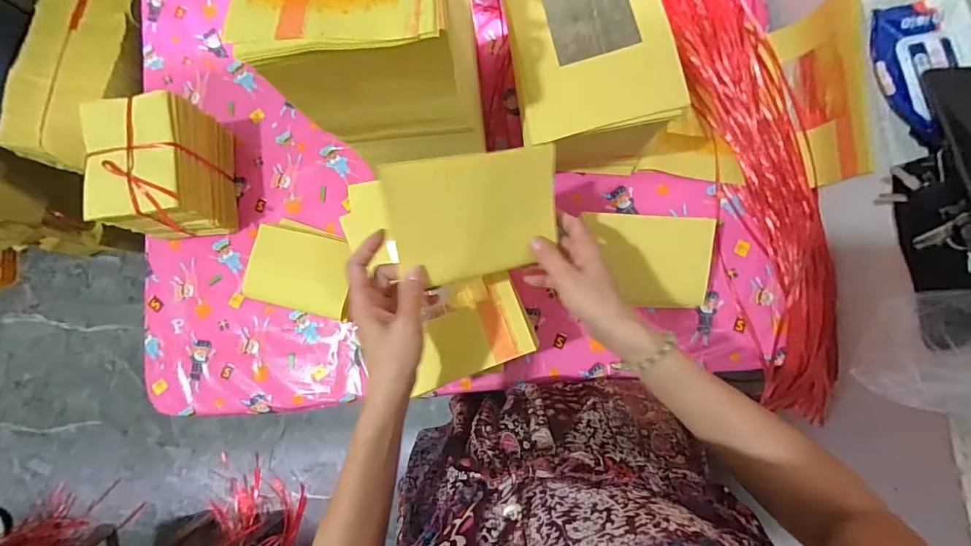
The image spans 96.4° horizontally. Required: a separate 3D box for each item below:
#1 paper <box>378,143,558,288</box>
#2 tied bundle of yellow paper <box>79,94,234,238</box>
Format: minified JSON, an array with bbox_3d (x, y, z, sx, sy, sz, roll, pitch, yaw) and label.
[{"bbox_3d":[-0.007,-0.053,0.406,0.158,0.006,0.111,-11,106,-12],"label":"paper"},{"bbox_3d":[-0.447,-0.142,0.617,0.122,0.156,0.167,-3,84,3],"label":"tied bundle of yellow paper"}]

